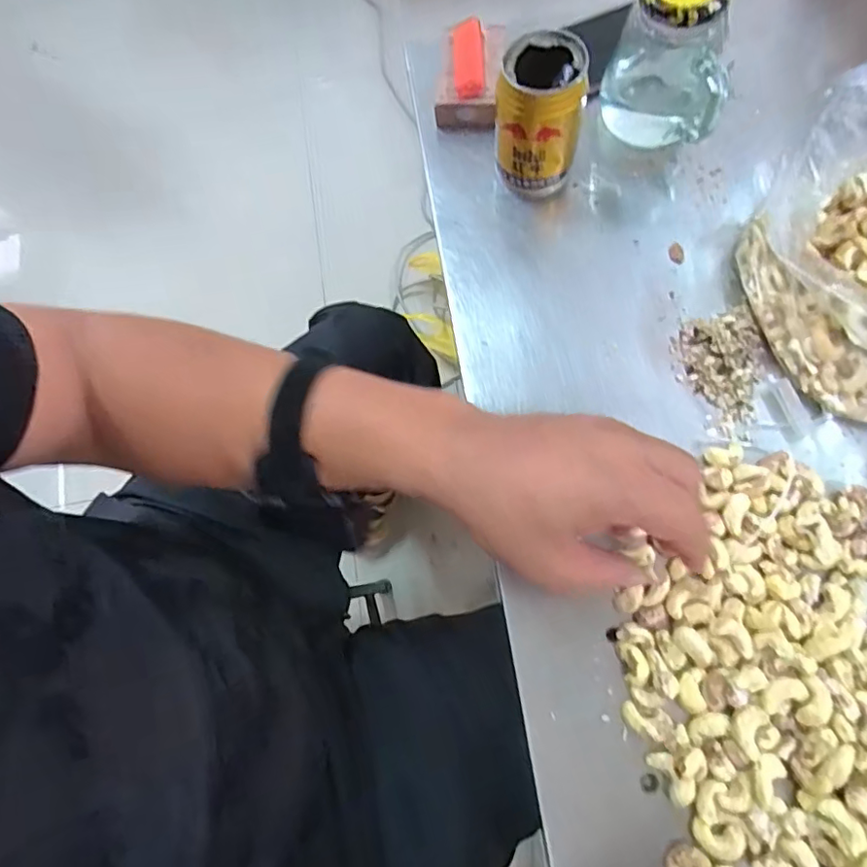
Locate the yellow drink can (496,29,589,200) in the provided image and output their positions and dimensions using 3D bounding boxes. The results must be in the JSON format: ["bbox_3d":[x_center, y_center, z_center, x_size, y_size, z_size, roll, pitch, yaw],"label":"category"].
[{"bbox_3d":[0.078,-0.231,0.416,0.058,0.100,0.056,-2,72,6],"label":"yellow drink can"}]

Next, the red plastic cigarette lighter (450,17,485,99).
[{"bbox_3d":[0.029,-0.316,0.464,0.026,0.016,0.078,-4,72,5],"label":"red plastic cigarette lighter"}]

